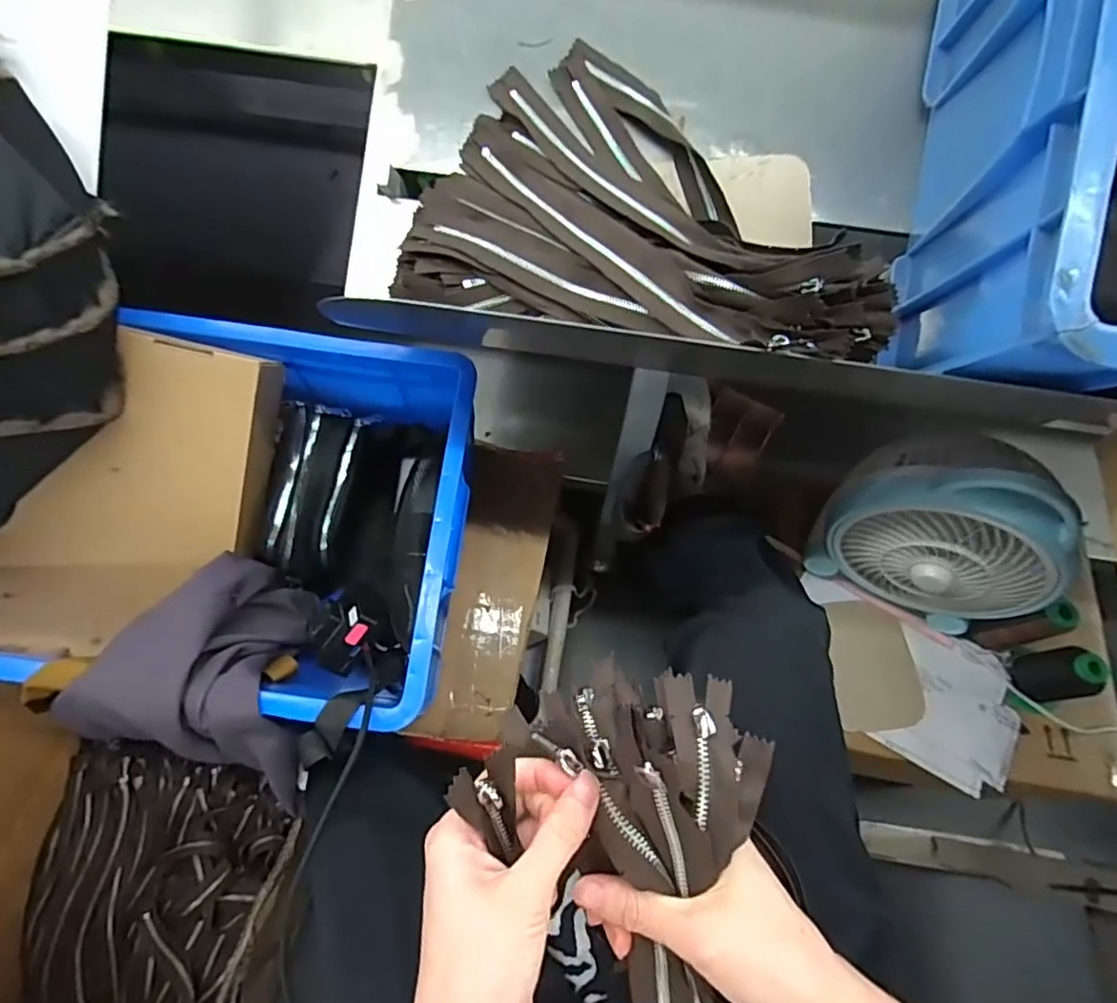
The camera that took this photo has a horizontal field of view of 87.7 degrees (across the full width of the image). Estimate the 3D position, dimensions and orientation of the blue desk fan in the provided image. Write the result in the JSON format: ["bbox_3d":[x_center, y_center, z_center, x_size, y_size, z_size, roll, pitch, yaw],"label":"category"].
[{"bbox_3d":[0.401,0.026,0.602,0.202,0.245,0.126,32,70,12],"label":"blue desk fan"}]

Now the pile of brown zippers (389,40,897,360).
[{"bbox_3d":[0.070,-0.225,0.453,0.361,0.094,0.225,23,68,8],"label":"pile of brown zippers"}]

